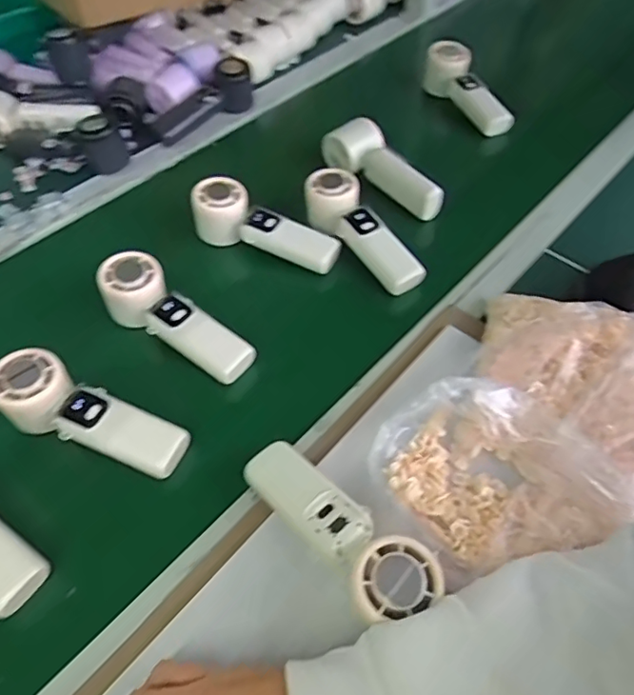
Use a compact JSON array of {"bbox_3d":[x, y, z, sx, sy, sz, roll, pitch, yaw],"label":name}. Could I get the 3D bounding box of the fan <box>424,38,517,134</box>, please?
[{"bbox_3d":[0.210,-0.357,0.759,0.050,0.055,0.163,-24,69,-19],"label":"fan"}]

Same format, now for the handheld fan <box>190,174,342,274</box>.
[{"bbox_3d":[-0.055,-0.131,0.593,0.164,0.060,0.048,18,53,12],"label":"handheld fan"}]

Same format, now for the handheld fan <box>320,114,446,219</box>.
[{"bbox_3d":[0.074,-0.211,0.647,0.055,0.048,0.170,-28,58,-22],"label":"handheld fan"}]

